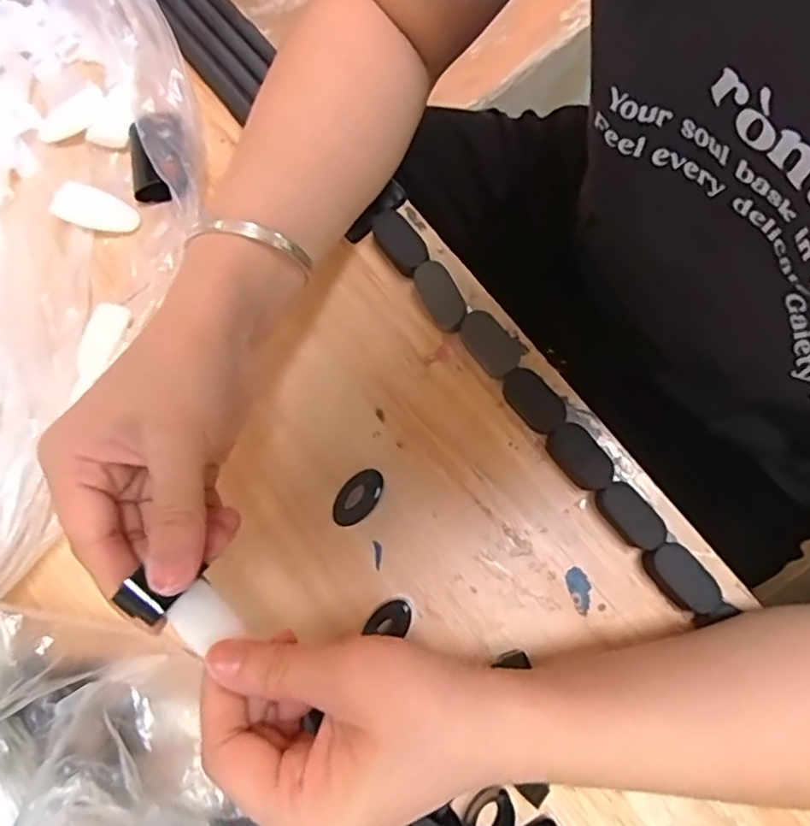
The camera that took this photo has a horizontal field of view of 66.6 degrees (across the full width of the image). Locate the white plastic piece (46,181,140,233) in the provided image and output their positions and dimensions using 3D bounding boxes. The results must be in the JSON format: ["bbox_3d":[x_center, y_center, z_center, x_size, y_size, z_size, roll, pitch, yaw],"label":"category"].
[{"bbox_3d":[-0.177,-0.117,0.355,0.046,0.004,0.024,16,85,-13],"label":"white plastic piece"}]

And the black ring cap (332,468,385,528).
[{"bbox_3d":[-0.024,0.045,0.324,0.018,0.011,0.033,35,81,7],"label":"black ring cap"}]

